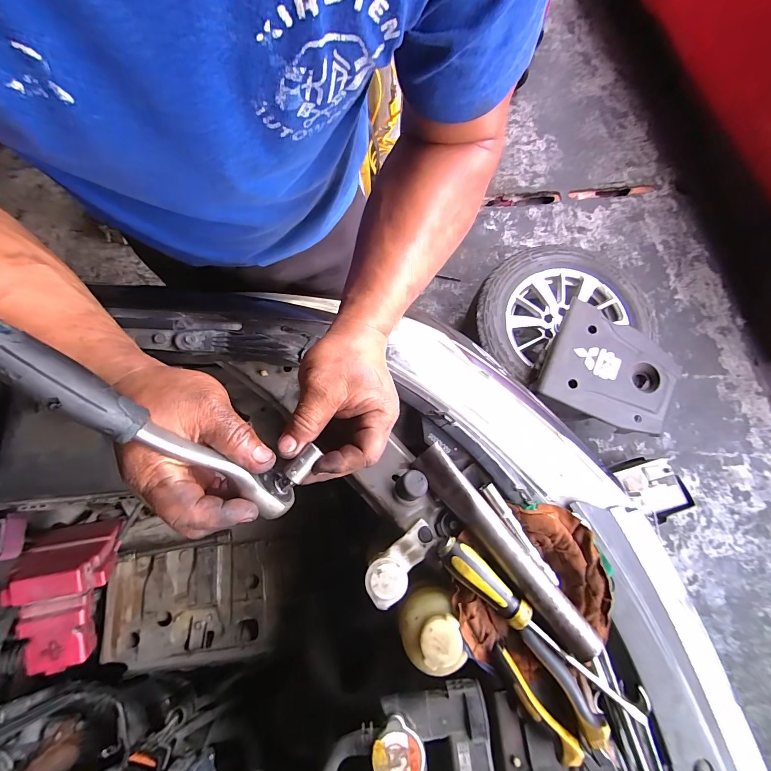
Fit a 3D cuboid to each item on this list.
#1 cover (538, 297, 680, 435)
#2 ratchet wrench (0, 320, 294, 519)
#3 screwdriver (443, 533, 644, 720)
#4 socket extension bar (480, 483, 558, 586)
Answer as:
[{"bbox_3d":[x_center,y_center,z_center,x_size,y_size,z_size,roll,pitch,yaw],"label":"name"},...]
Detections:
[{"bbox_3d":[0.834,-0.050,1.294,0.467,0.083,0.425,30,77,7],"label":"cover"},{"bbox_3d":[-0.133,0.031,0.209,0.192,0.021,0.025,43,75,-34],"label":"ratchet wrench"},{"bbox_3d":[0.154,0.242,0.349,0.242,0.029,0.032,39,78,9],"label":"screwdriver"},{"bbox_3d":[0.144,0.159,0.373,0.015,0.011,0.118,-32,78,-8],"label":"socket extension bar"}]

